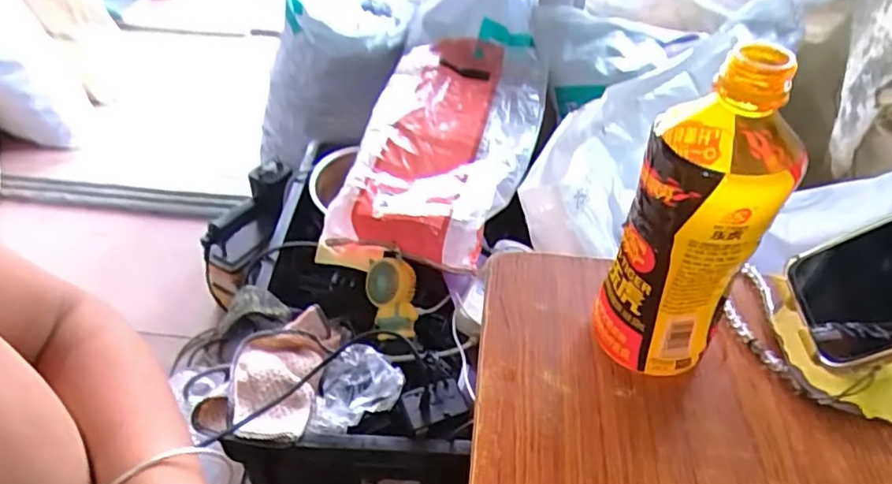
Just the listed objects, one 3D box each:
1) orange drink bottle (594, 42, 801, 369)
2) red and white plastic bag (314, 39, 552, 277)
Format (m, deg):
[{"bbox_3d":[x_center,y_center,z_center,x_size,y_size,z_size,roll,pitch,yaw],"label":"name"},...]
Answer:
[{"bbox_3d":[0.134,-0.010,0.323,0.064,0.188,0.076,19,44,17],"label":"orange drink bottle"},{"bbox_3d":[0.000,-0.173,0.913,0.270,0.123,0.482,11,44,10],"label":"red and white plastic bag"}]

